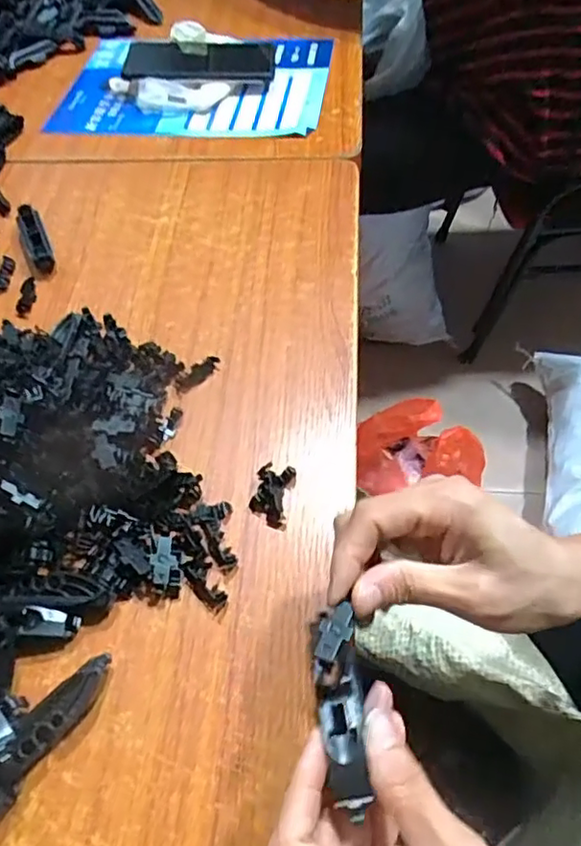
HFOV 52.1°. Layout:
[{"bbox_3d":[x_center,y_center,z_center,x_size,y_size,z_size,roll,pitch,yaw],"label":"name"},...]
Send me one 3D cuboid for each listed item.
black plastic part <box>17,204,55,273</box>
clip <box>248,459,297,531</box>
[{"bbox_3d":[-0.215,-0.155,0.500,0.019,0.017,0.076,-24,58,-12],"label":"black plastic part"},{"bbox_3d":[-0.011,0.043,0.362,0.023,0.012,0.039,8,57,9],"label":"clip"}]

